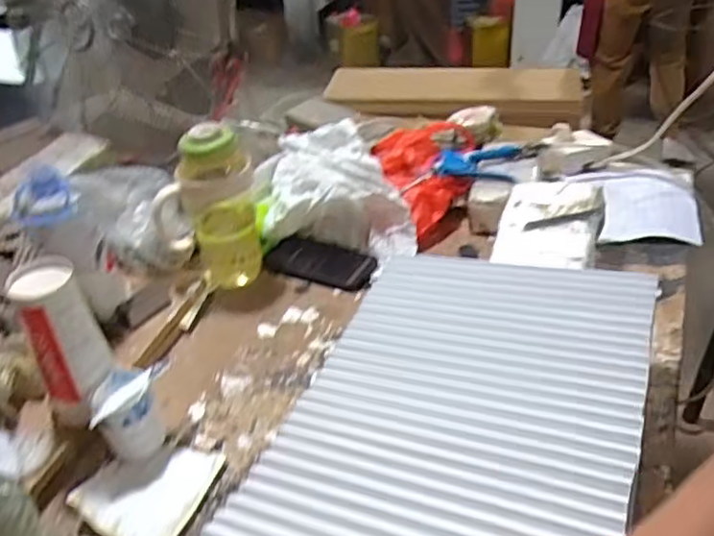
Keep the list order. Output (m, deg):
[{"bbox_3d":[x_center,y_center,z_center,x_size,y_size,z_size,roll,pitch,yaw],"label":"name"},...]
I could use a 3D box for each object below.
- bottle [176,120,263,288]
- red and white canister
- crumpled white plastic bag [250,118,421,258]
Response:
[{"bbox_3d":[-0.191,-0.089,0.924,0.091,0.240,0.072,-12,37,-10],"label":"bottle"},{"bbox_3d":[-0.306,0.077,0.687,0.072,0.168,0.061,-26,41,-25],"label":"red and white canister"},{"bbox_3d":[-0.047,-0.111,1.000,0.191,0.121,0.224,-15,38,-14],"label":"crumpled white plastic bag"}]

